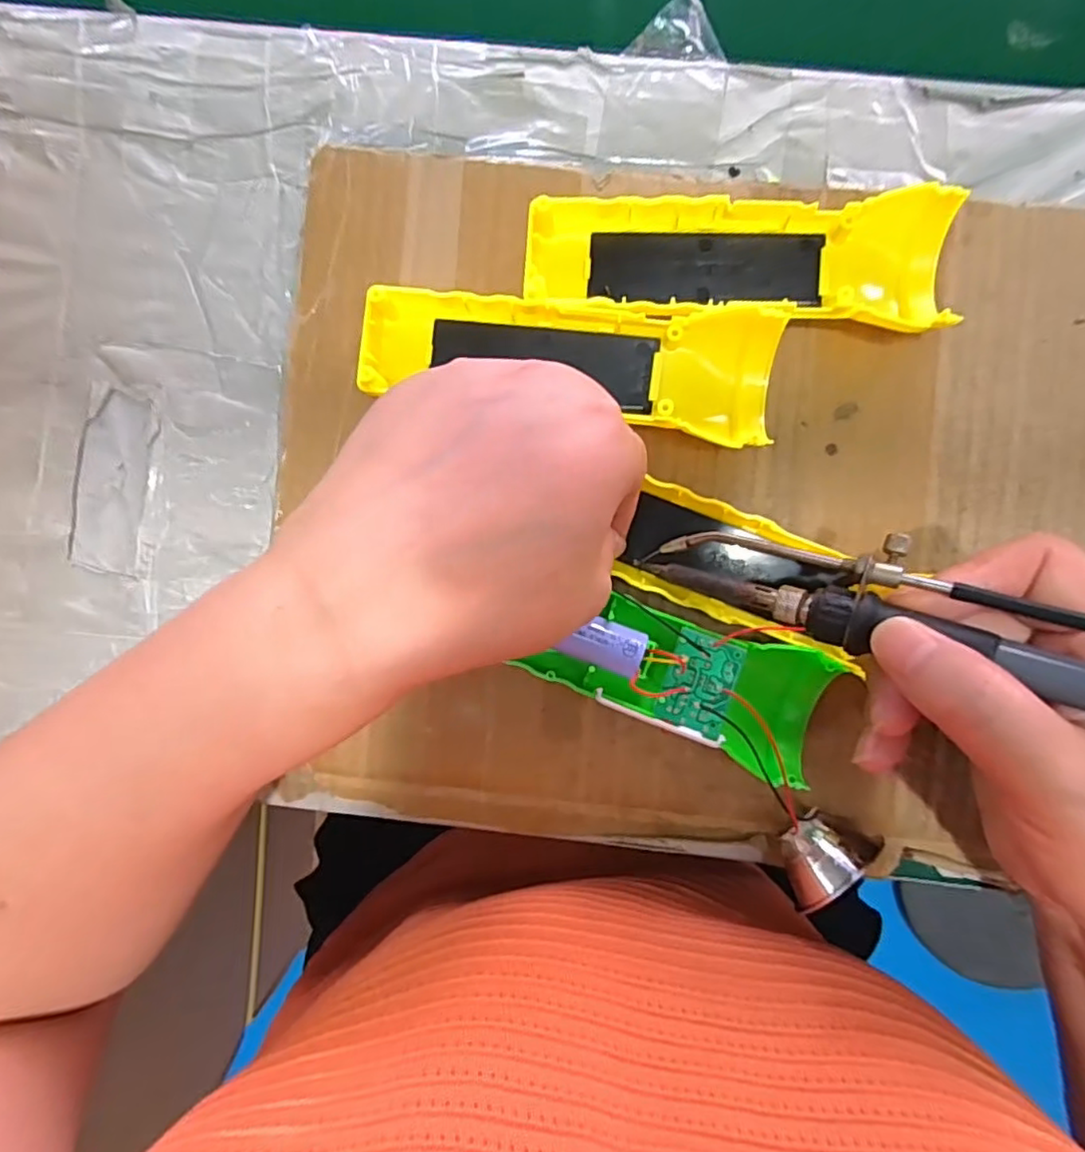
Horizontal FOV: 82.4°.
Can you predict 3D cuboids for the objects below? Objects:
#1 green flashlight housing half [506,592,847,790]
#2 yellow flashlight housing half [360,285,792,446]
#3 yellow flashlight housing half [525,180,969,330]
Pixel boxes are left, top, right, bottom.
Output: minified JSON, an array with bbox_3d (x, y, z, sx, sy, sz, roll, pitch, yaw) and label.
[{"bbox_3d":[0.057,0.041,0.242,0.115,0.034,0.047,16,91,-9],"label":"green flashlight housing half"},{"bbox_3d":[0.010,-0.083,0.248,0.162,0.026,0.049,5,91,2],"label":"yellow flashlight housing half"},{"bbox_3d":[0.077,-0.125,0.247,0.162,0.029,0.047,5,91,2],"label":"yellow flashlight housing half"}]

